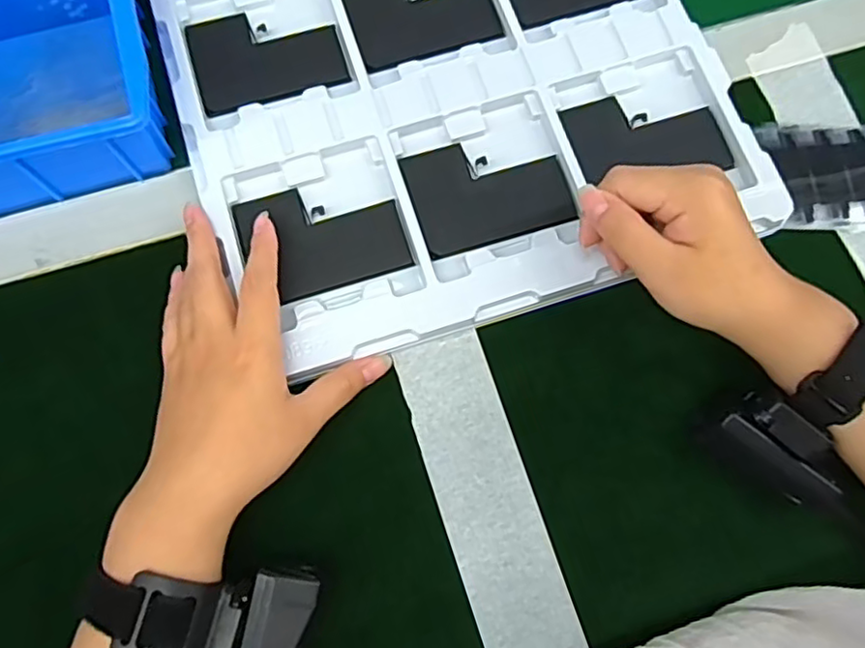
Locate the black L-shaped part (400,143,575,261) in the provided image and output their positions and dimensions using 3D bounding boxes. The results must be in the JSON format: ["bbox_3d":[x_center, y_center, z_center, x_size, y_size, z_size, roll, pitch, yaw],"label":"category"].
[{"bbox_3d":[0.032,-0.080,0.387,0.090,0.005,0.066,-16,75,-6],"label":"black L-shaped part"}]

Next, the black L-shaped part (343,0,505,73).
[{"bbox_3d":[-0.008,-0.198,0.414,0.089,0.004,0.067,-17,76,-6],"label":"black L-shaped part"}]

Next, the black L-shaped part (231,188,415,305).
[{"bbox_3d":[-0.064,-0.052,0.379,0.091,0.005,0.066,-17,76,-6],"label":"black L-shaped part"}]

